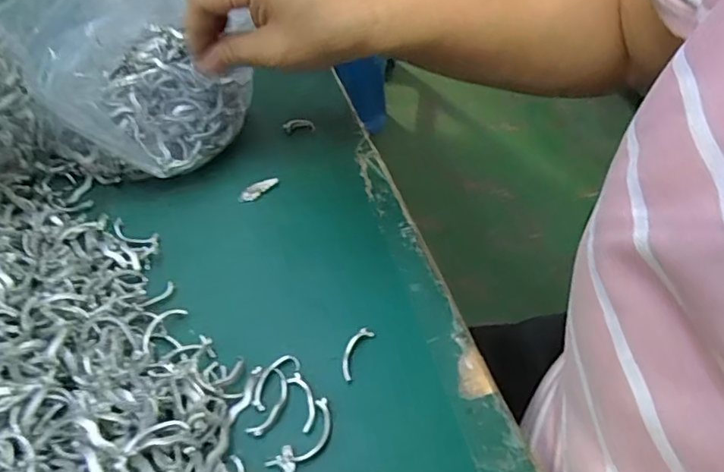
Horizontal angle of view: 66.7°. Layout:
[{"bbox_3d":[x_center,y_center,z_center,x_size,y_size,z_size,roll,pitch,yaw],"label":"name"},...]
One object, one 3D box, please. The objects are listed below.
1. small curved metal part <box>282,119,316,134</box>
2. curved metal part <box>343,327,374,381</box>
[{"bbox_3d":[-0.048,-0.083,0.415,0.023,0.006,0.011,-7,50,-6],"label":"small curved metal part"},{"bbox_3d":[-0.004,0.064,0.303,0.010,0.004,0.032,20,53,16],"label":"curved metal part"}]

